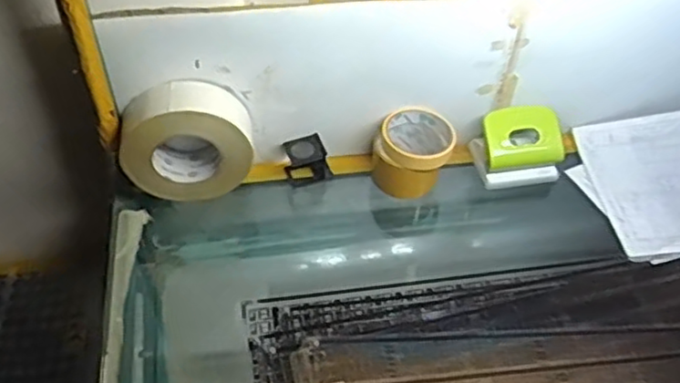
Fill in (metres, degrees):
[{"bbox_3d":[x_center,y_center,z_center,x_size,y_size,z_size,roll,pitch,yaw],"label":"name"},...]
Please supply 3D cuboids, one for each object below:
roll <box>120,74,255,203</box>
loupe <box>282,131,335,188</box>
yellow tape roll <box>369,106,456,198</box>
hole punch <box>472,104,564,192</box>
[{"bbox_3d":[-0.175,-0.057,0.770,0.147,0.130,0.063,-3,48,-5],"label":"roll"},{"bbox_3d":[-0.040,-0.040,0.836,0.056,0.055,0.034,-3,48,-4],"label":"loupe"},{"bbox_3d":[0.093,-0.048,0.826,0.095,0.070,0.095,15,49,12],"label":"yellow tape roll"},{"bbox_3d":[0.230,-0.058,0.845,0.113,0.079,0.063,-8,48,-9],"label":"hole punch"}]

